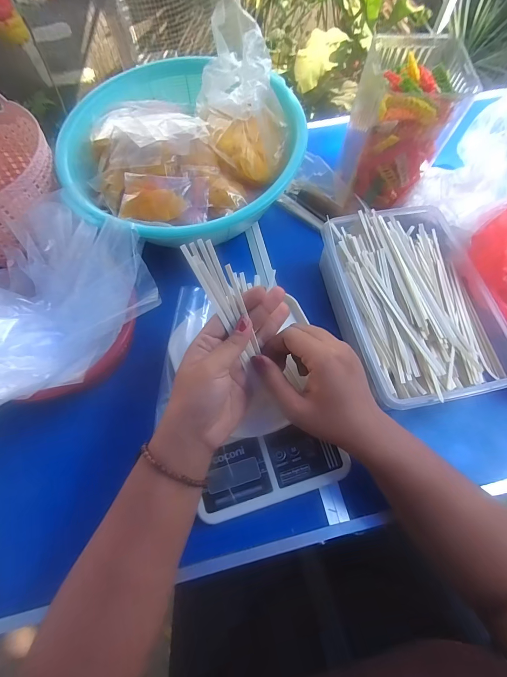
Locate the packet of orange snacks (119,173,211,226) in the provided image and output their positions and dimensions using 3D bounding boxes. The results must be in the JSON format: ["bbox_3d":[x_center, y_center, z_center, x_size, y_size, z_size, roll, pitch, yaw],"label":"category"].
[{"bbox_3d":[-0.100,-0.159,0.377,0.097,0.020,0.057,-5,98,-10],"label":"packet of orange snacks"}]

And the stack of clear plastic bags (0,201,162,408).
[{"bbox_3d":[-0.219,-0.031,0.330,0.188,0.068,0.214,23,67,10],"label":"stack of clear plastic bags"}]

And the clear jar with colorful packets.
[{"bbox_3d":[0.177,-0.260,0.409,0.110,0.160,0.103,10,65,5],"label":"clear jar with colorful packets"}]

